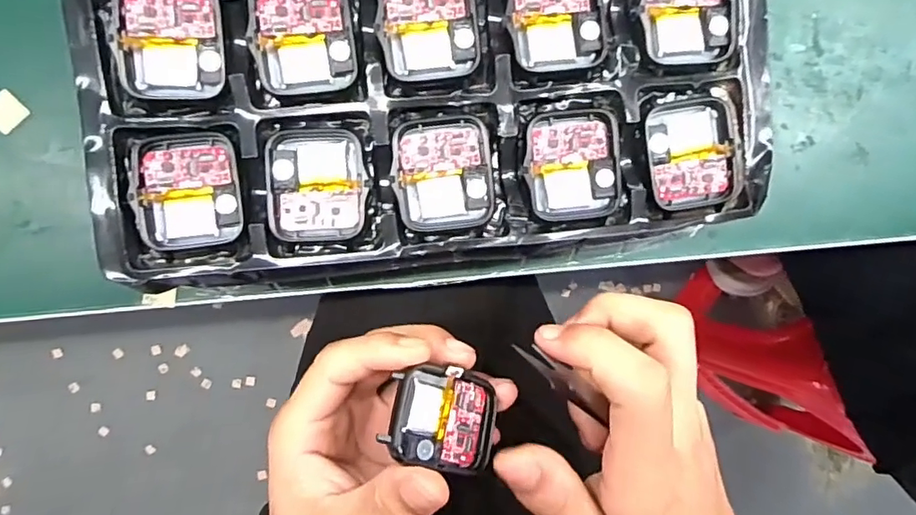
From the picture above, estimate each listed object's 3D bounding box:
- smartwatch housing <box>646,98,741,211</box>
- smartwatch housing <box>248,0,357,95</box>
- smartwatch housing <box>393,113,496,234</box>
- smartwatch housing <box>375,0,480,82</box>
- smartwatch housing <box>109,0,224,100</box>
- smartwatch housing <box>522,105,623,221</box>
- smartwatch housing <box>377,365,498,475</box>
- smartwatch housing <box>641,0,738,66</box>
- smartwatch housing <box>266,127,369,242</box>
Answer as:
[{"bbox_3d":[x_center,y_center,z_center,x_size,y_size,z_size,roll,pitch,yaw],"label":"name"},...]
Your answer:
[{"bbox_3d":[0.093,-0.041,0.218,0.035,0.007,0.043,-8,94,-5],"label":"smartwatch housing"},{"bbox_3d":[-0.058,-0.085,0.204,0.036,0.007,0.042,-6,94,-5],"label":"smartwatch housing"},{"bbox_3d":[-0.006,-0.032,0.207,0.036,0.007,0.042,-5,94,-5],"label":"smartwatch housing"},{"bbox_3d":[-0.011,-0.091,0.206,0.037,0.004,0.043,-4,94,-5],"label":"smartwatch housing"},{"bbox_3d":[-0.105,-0.081,0.198,0.036,0.007,0.042,-3,94,-5],"label":"smartwatch housing"},{"bbox_3d":[0.045,-0.036,0.215,0.037,0.008,0.043,-4,94,-5],"label":"smartwatch housing"},{"bbox_3d":[-0.006,0.061,0.206,0.045,0.007,0.036,21,68,-29],"label":"smartwatch housing"},{"bbox_3d":[0.091,-0.098,0.211,0.035,0.005,0.042,-5,94,-5],"label":"smartwatch housing"},{"bbox_3d":[-0.054,-0.028,0.207,0.036,0.007,0.043,-2,94,-5],"label":"smartwatch housing"}]

